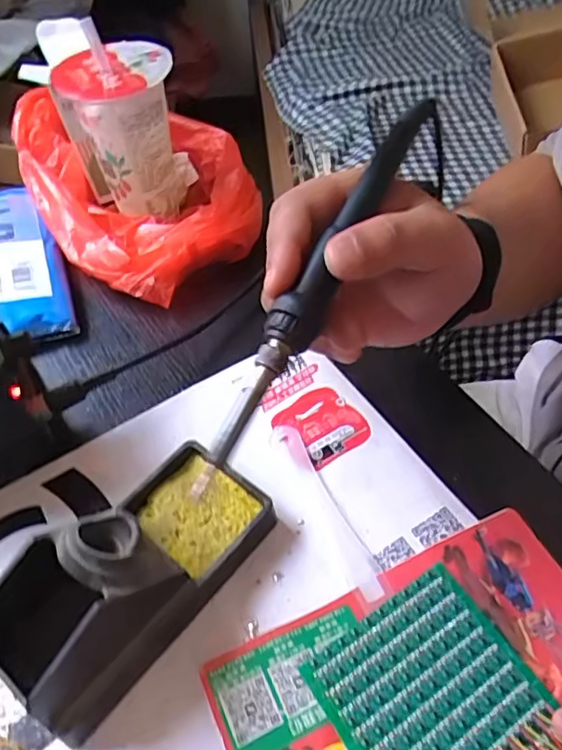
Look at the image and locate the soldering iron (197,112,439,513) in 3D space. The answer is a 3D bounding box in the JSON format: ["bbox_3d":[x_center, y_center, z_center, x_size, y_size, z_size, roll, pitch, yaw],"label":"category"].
[{"bbox_3d":[0.016,-0.041,0.237,0.015,0.012,0.199,24,74,21],"label":"soldering iron"}]

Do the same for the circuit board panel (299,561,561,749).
[{"bbox_3d":[0.074,0.155,0.276,0.093,0.008,0.095,-29,54,-20],"label":"circuit board panel"}]

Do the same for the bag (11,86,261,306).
[{"bbox_3d":[-0.132,-0.173,0.525,0.171,0.075,0.252,-30,55,-21],"label":"bag"}]

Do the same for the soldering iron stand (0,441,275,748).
[{"bbox_3d":[-0.076,0.093,0.296,0.070,0.075,0.143,30,57,25],"label":"soldering iron stand"}]

